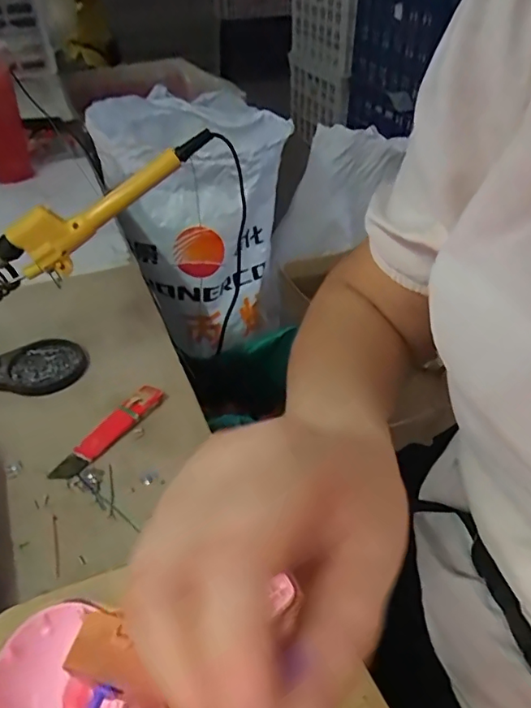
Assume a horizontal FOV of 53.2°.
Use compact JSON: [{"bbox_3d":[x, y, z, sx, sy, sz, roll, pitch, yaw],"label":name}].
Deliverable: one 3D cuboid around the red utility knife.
[{"bbox_3d":[-0.120,0.058,0.410,0.022,0.010,0.104,23,45,26],"label":"red utility knife"}]

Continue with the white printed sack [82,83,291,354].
[{"bbox_3d":[-0.117,-0.261,0.985,0.301,0.343,0.430,-3,40,-3],"label":"white printed sack"}]

